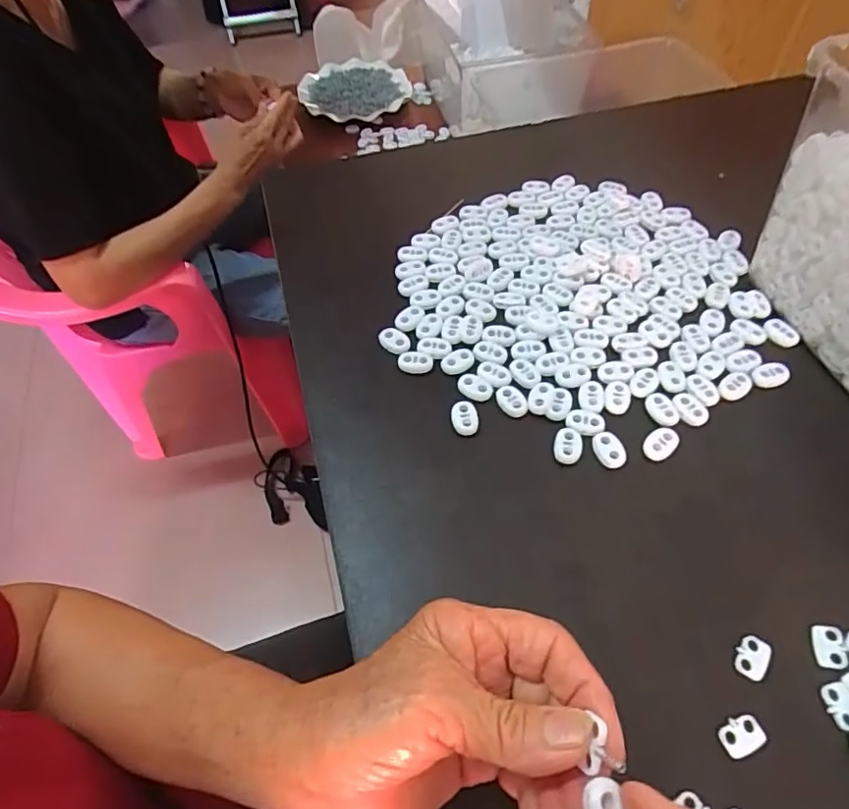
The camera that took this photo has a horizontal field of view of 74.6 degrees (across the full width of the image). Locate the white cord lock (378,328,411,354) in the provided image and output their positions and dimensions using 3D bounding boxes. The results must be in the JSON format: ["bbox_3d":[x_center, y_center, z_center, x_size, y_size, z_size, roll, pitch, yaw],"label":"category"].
[{"bbox_3d":[-0.018,-0.042,0.371,0.016,0.006,0.024,-38,63,-20],"label":"white cord lock"}]

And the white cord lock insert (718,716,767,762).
[{"bbox_3d":[0.140,0.146,0.244,0.020,0.004,0.014,-19,58,-10],"label":"white cord lock insert"}]

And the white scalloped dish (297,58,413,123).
[{"bbox_3d":[-0.120,-0.532,0.942,0.178,0.032,0.197,-11,57,-5],"label":"white scalloped dish"}]

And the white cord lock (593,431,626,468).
[{"bbox_3d":[0.107,0.026,0.322,0.016,0.004,0.022,-15,58,-7],"label":"white cord lock"}]

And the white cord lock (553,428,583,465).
[{"bbox_3d":[0.084,0.023,0.323,0.016,0.004,0.022,8,58,8],"label":"white cord lock"}]

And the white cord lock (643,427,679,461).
[{"bbox_3d":[0.138,0.023,0.323,0.023,0.004,0.016,-37,63,-20],"label":"white cord lock"}]

